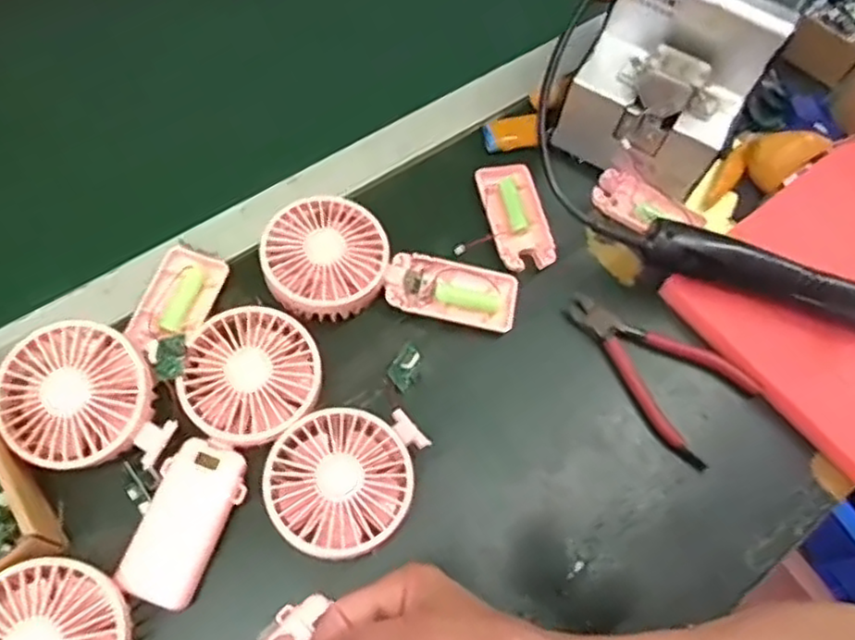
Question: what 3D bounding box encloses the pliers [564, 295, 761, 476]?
[{"bbox_3d":[0.170,0.030,0.518,0.082,0.013,0.145,-38,72,-22],"label":"pliers"}]

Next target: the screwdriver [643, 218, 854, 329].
[{"bbox_3d":[0.266,-0.029,0.516,0.212,0.041,0.031,17,62,4],"label":"screwdriver"}]

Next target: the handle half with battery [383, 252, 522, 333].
[{"bbox_3d":[0.020,-0.023,0.515,0.094,0.024,0.045,11,62,1],"label":"handle half with battery"}]

